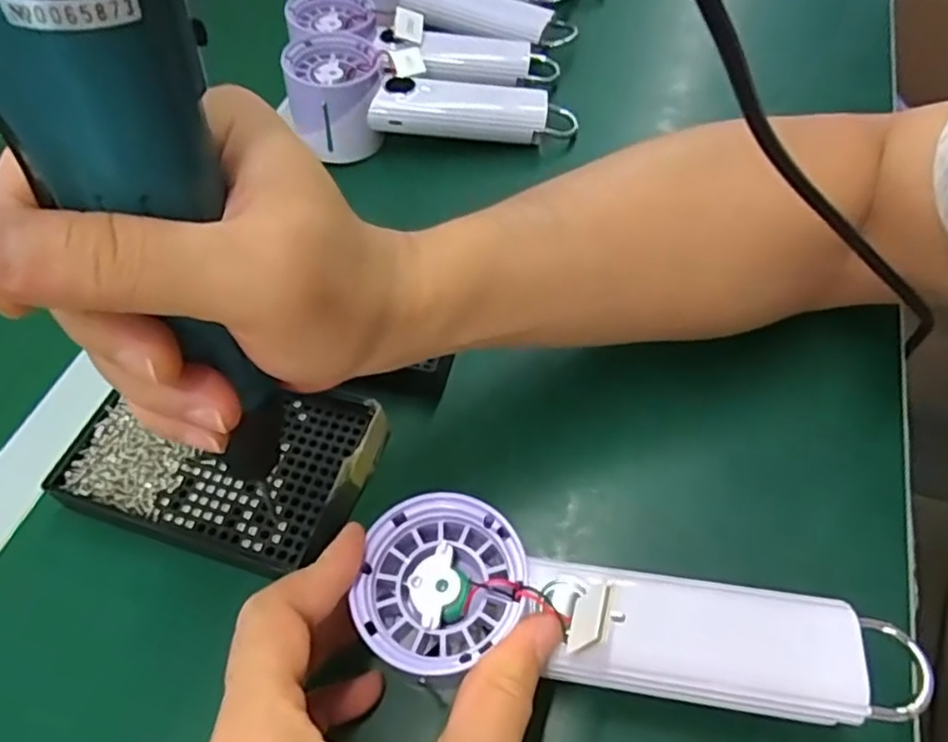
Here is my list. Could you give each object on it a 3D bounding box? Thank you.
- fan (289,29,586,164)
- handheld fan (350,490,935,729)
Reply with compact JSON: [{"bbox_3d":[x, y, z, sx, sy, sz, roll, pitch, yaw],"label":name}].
[{"bbox_3d":[-0.027,-0.191,0.437,0.190,0.055,0.067,-4,55,3],"label":"fan"},{"bbox_3d":[0.053,0.087,0.221,0.187,0.029,0.057,11,57,6],"label":"handheld fan"}]

